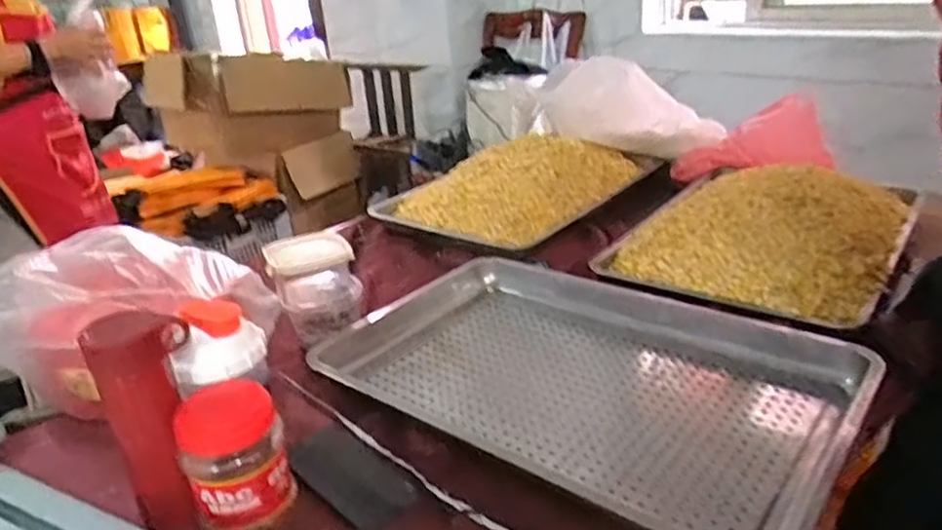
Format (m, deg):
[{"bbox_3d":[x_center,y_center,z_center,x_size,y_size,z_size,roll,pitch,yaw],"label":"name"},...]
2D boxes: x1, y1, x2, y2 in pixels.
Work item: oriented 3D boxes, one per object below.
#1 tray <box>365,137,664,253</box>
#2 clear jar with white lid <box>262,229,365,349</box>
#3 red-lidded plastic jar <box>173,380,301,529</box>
[{"bbox_3d":[0.111,-0.222,1.534,0.441,0.101,0.684,16,31,37],"label":"tray"},{"bbox_3d":[-0.224,0.033,0.978,0.120,0.142,0.091,-12,26,-17],"label":"clear jar with white lid"},{"bbox_3d":[-0.218,0.189,0.634,0.090,0.133,0.074,-15,27,-22],"label":"red-lidded plastic jar"}]

